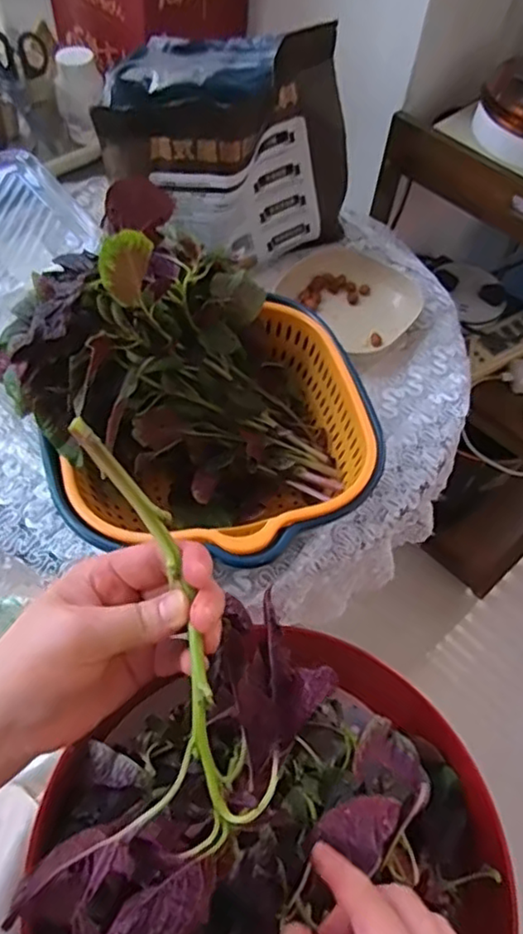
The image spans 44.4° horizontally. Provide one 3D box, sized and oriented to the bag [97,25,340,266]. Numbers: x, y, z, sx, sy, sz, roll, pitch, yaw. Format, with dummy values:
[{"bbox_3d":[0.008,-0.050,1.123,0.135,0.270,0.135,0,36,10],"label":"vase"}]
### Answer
[{"bbox_3d":[-0.032,-0.316,0.658,0.251,0.194,0.113,-21,61,-17],"label":"bag"}]

